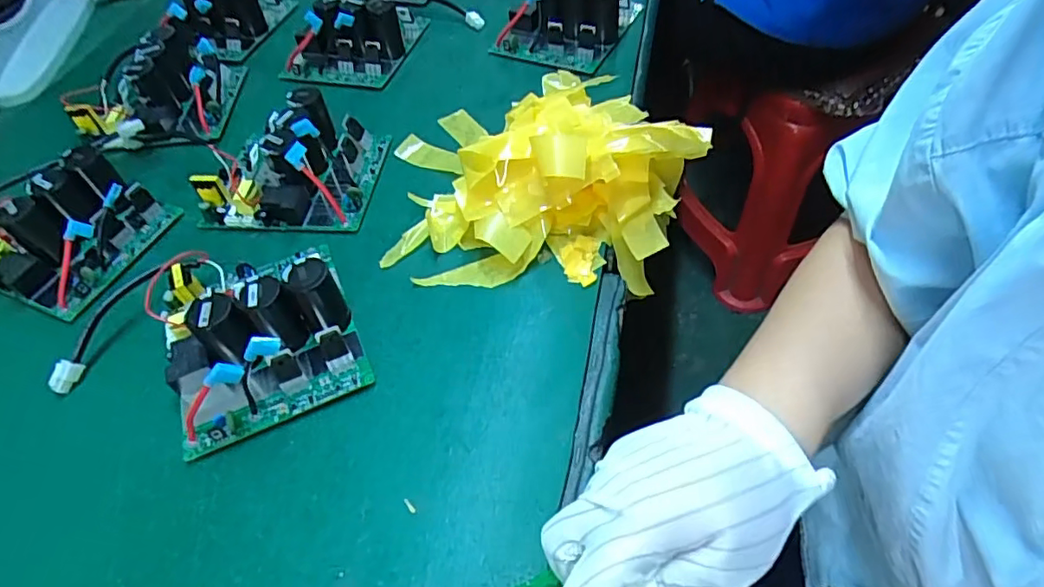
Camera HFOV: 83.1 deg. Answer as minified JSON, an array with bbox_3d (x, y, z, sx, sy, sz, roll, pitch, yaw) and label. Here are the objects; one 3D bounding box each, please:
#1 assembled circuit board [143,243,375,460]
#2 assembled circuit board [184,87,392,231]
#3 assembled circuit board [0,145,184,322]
[{"bbox_3d":[-0.182,0.015,0.390,0.123,0.057,0.144,-23,53,-12],"label":"assembled circuit board"},{"bbox_3d":[-0.196,-0.115,0.493,0.140,0.056,0.119,1,52,6],"label":"assembled circuit board"},{"bbox_3d":[-0.368,-0.057,0.461,0.133,0.058,0.118,18,56,18],"label":"assembled circuit board"}]

